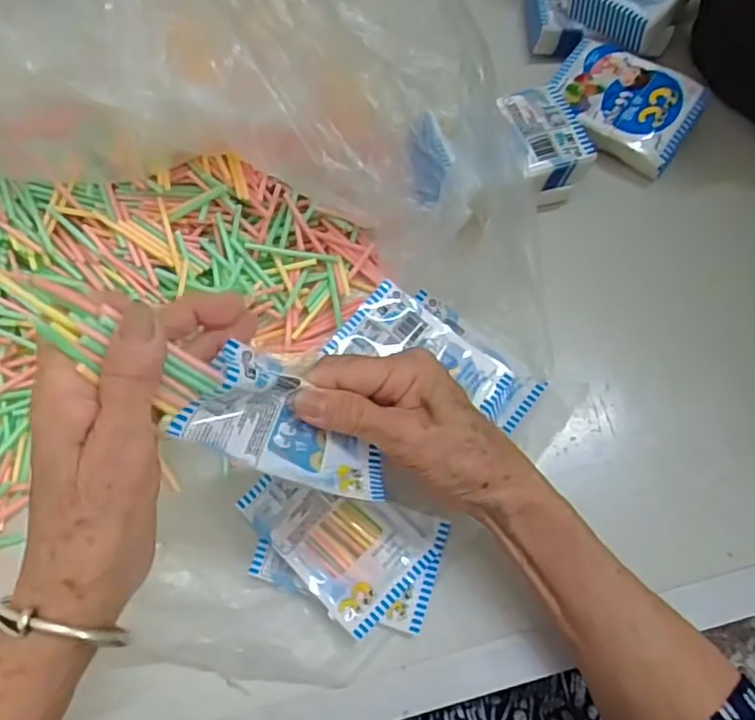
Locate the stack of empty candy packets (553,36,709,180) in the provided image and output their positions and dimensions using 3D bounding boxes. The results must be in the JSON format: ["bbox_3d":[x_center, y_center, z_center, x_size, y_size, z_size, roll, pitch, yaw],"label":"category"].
[{"bbox_3d":[0.183,-0.194,0.457,0.103,0.029,0.071,32,73,12],"label":"stack of empty candy packets"}]

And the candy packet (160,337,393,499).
[{"bbox_3d":[-0.039,0.034,0.293,0.099,0.035,0.051,33,74,-22],"label":"candy packet"}]

